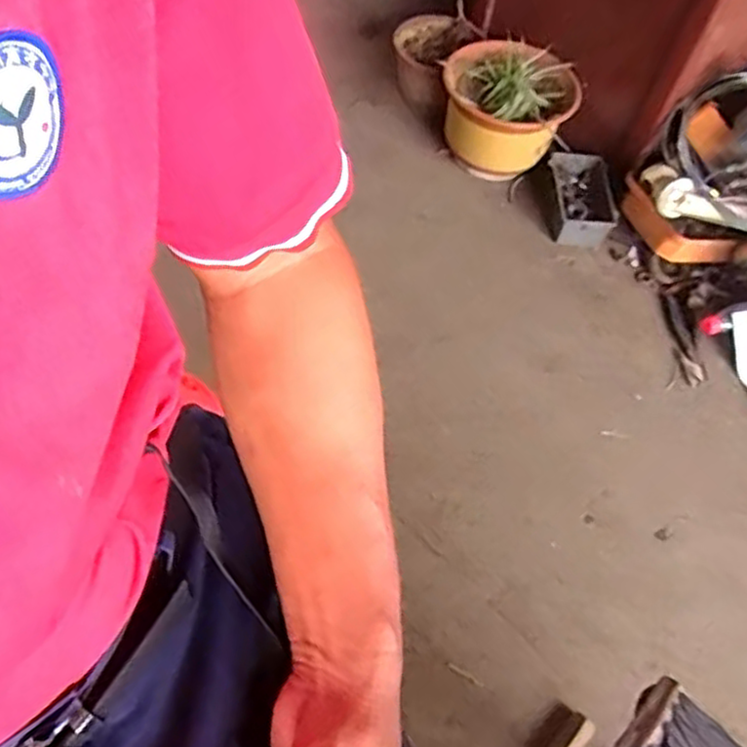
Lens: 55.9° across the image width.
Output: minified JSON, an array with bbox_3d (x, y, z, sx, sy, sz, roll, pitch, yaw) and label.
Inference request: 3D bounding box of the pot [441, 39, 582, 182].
[{"bbox_3d":[0.278,-0.553,1.527,0.283,0.219,0.217,12,56,0],"label":"pot"}]

